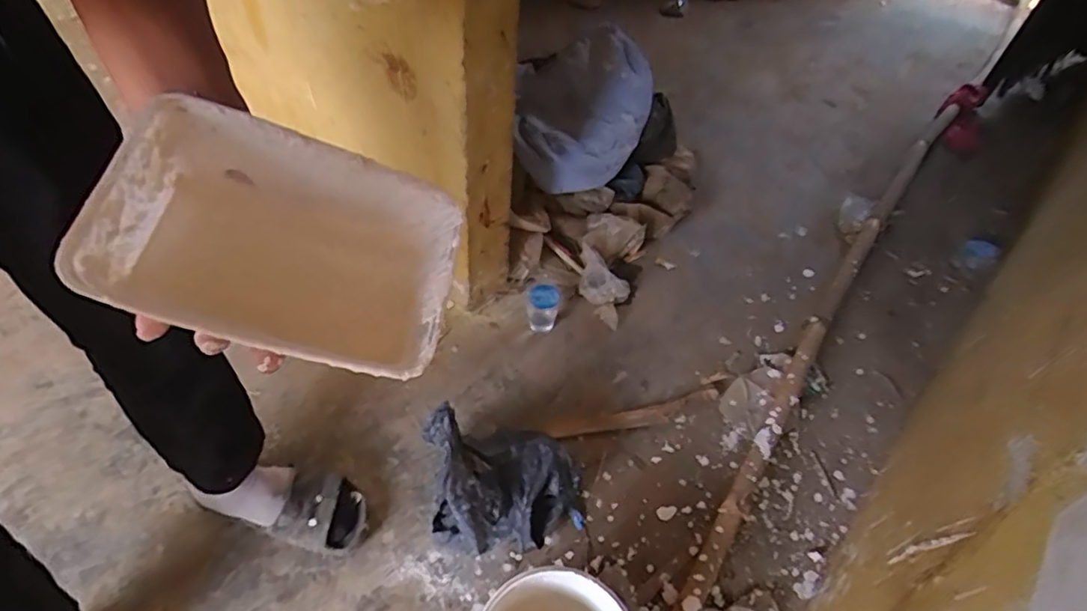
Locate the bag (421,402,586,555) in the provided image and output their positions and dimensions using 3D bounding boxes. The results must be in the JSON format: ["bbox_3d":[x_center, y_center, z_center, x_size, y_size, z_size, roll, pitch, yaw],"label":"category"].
[{"bbox_3d":[-0.044,0.233,0.799,0.224,0.242,0.134,0,48,-6],"label":"bag"}]

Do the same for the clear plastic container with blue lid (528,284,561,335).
[{"bbox_3d":[0.003,-0.004,1.095,0.068,0.082,0.055,5,48,-1],"label":"clear plastic container with blue lid"}]

